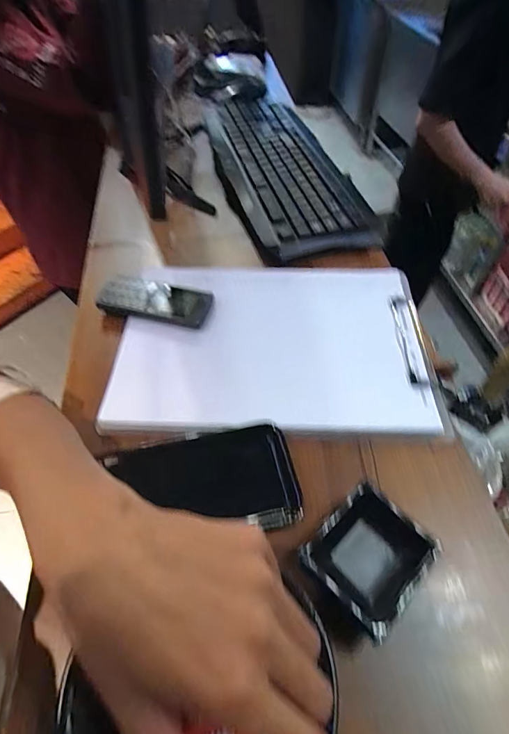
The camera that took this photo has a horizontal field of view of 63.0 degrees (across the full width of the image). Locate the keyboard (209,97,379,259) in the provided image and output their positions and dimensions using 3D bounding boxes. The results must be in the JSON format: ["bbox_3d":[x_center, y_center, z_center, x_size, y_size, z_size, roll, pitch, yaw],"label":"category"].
[{"bbox_3d":[0.028,-0.318,0.634,0.158,0.026,0.469,-11,53,-9],"label":"keyboard"}]

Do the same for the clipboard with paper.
[{"bbox_3d":[0.018,-0.024,0.428,0.306,0.024,0.200,1,62,4],"label":"clipboard with paper"}]

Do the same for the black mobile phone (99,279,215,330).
[{"bbox_3d":[-0.105,-0.071,0.446,0.116,0.016,0.047,11,53,8],"label":"black mobile phone"}]

